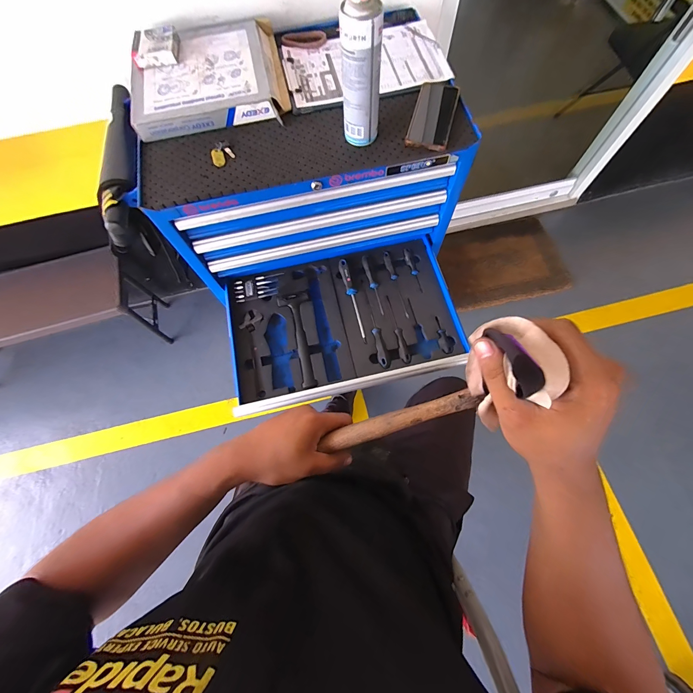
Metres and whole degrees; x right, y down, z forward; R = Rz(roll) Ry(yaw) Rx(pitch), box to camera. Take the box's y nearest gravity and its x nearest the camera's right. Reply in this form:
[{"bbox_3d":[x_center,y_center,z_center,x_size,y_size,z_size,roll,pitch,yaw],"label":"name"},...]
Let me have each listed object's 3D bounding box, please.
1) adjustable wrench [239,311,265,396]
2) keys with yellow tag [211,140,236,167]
[{"bbox_3d":[-0.247,0.016,0.837,0.060,0.014,0.239,-6,70,0],"label":"adjustable wrench"},{"bbox_3d":[-0.249,-0.385,0.634,0.044,0.008,0.059,-27,71,-8],"label":"keys with yellow tag"}]

